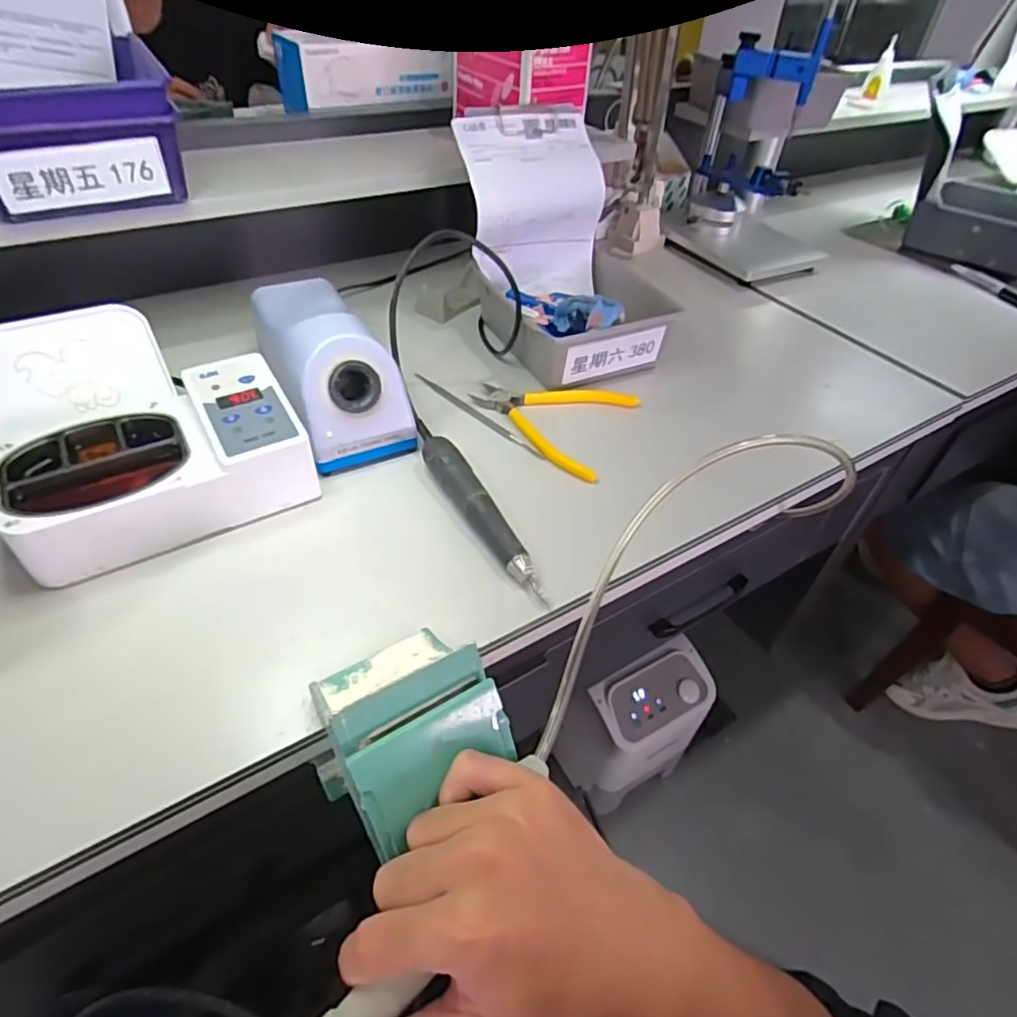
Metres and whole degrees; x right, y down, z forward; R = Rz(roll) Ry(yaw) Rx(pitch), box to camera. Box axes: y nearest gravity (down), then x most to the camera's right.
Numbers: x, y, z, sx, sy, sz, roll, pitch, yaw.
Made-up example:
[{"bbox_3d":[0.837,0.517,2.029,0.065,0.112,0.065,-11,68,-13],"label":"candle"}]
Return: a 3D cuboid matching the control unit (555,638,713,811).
[{"bbox_3d":[0.223,0.380,1.067,0.217,0.304,0.149,-19,49,-22],"label":"control unit"}]

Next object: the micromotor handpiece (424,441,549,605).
[{"bbox_3d":[-0.019,0.001,0.437,0.025,0.022,0.163,-21,50,-24],"label":"micromotor handpiece"}]

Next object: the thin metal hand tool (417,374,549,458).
[{"bbox_3d":[-0.030,-0.085,0.544,0.010,0.004,0.163,-33,55,-31],"label":"thin metal hand tool"}]

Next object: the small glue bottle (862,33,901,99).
[{"bbox_3d":[0.630,-0.740,1.015,0.037,0.079,0.042,21,47,17],"label":"small glue bottle"}]

